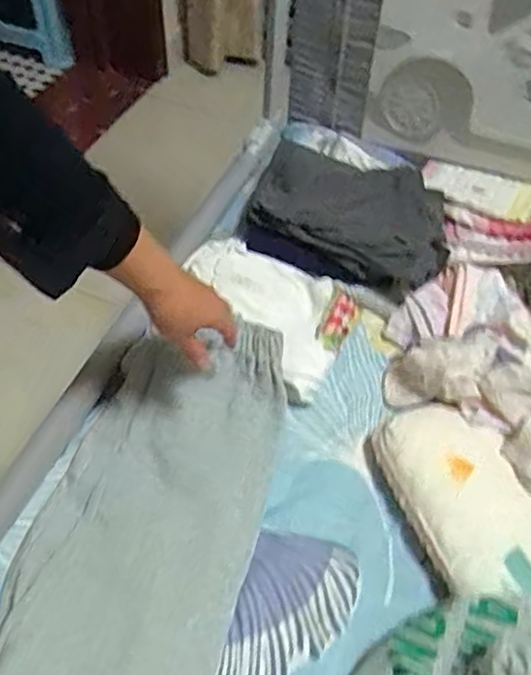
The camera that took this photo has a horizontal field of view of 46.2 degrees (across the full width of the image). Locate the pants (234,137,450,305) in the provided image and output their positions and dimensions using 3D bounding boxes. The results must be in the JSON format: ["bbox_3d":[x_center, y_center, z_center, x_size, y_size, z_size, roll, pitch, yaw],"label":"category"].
[{"bbox_3d":[0.111,-0.157,0.800,0.251,0.060,0.167,16,54,8],"label":"pants"}]

